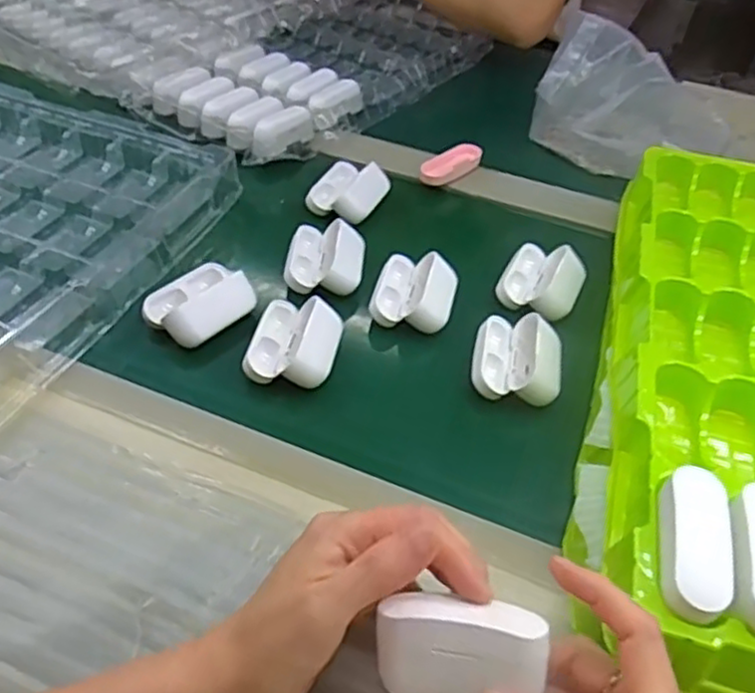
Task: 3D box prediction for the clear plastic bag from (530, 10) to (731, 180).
[{"bbox_3d":[0.230,-0.209,0.624,0.182,0.113,0.058,5,45,0],"label":"clear plastic bag"}]

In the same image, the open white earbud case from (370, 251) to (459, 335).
[{"bbox_3d":[0.026,-0.040,0.491,0.054,0.025,0.061,14,45,9],"label":"open white earbud case"}]

